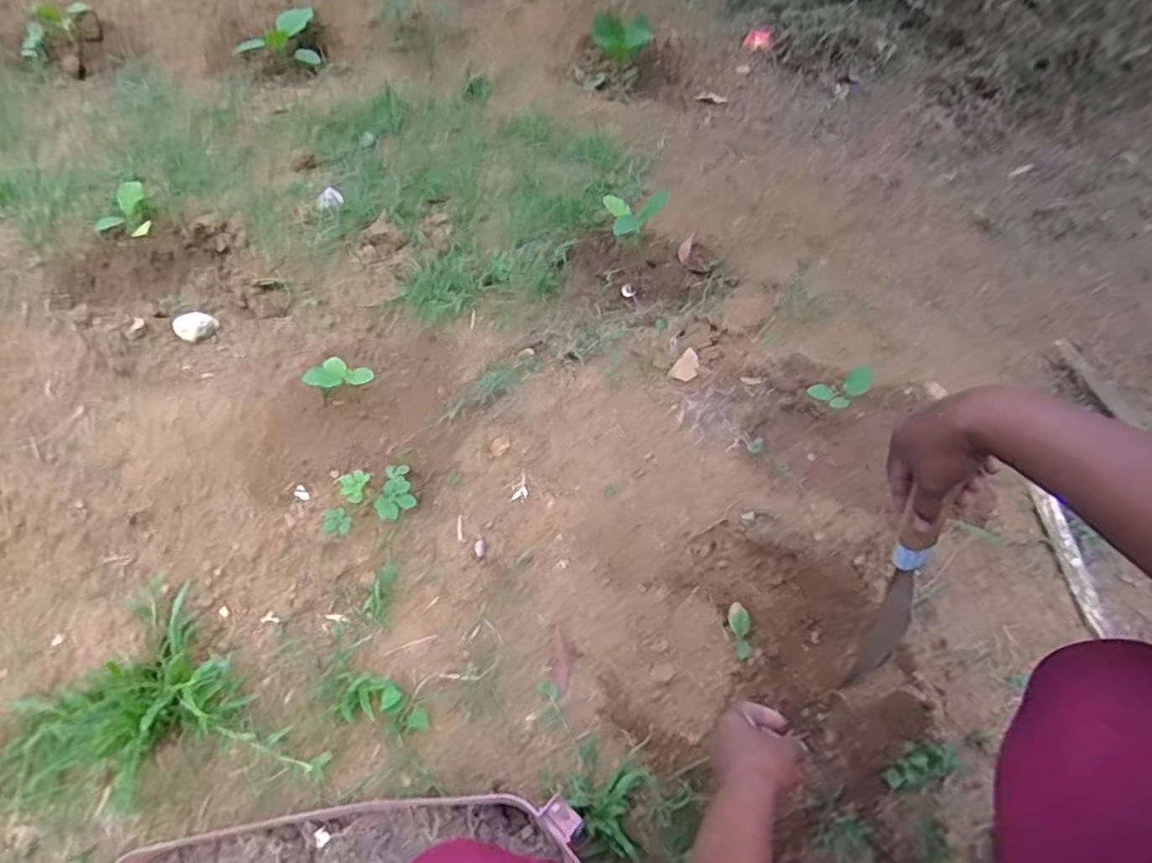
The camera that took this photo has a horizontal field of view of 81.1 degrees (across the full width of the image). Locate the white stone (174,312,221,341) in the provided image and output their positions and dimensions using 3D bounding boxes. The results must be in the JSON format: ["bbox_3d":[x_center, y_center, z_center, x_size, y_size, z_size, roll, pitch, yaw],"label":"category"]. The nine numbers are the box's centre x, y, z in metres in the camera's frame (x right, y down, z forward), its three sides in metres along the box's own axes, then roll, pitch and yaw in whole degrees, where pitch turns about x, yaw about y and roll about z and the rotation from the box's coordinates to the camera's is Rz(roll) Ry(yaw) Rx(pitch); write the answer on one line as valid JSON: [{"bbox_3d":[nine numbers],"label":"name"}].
[{"bbox_3d":[-0.558,-0.152,0.984,0.056,0.023,0.046,-2,51,-4],"label":"white stone"}]

